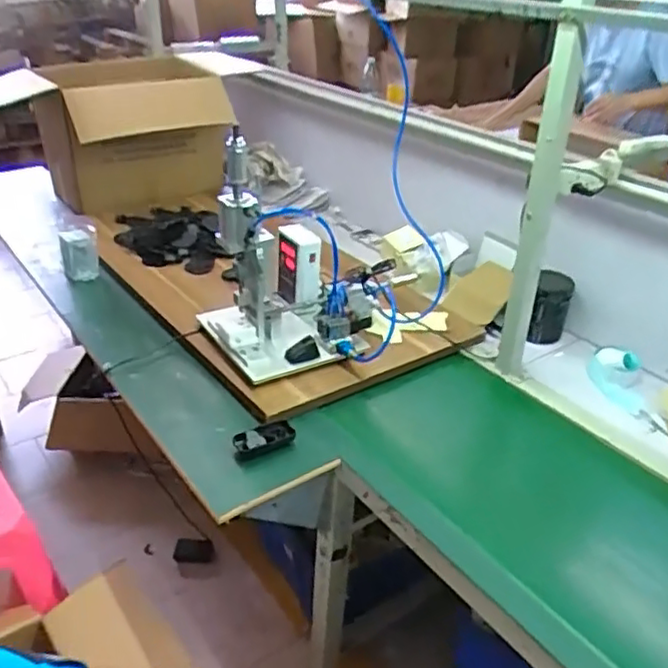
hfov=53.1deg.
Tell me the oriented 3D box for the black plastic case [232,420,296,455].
[{"bbox_3d":[-0.128,0.195,1.233,0.109,0.029,0.062,-13,34,-24],"label":"black plastic case"}]

